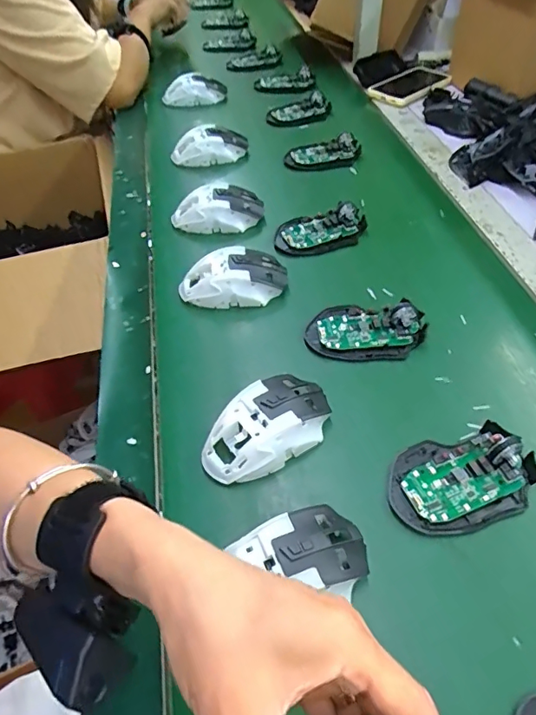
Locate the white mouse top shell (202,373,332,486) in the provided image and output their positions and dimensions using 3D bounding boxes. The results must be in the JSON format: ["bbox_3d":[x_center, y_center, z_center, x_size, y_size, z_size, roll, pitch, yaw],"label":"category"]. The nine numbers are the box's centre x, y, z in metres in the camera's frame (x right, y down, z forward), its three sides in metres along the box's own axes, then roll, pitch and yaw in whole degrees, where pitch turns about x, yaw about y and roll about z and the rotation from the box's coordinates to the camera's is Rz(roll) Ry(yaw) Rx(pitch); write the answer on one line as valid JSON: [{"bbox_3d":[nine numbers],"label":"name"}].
[{"bbox_3d":[0.000,0.058,0.403,0.113,0.039,0.064,-36,56,-25],"label":"white mouse top shell"}]

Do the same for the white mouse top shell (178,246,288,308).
[{"bbox_3d":[-0.039,-0.089,0.536,0.118,0.038,0.067,0,49,4],"label":"white mouse top shell"}]

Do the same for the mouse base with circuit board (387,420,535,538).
[{"bbox_3d":[0.148,0.089,0.372,0.113,0.030,0.074,-17,50,-12],"label":"mouse base with circuit board"}]

